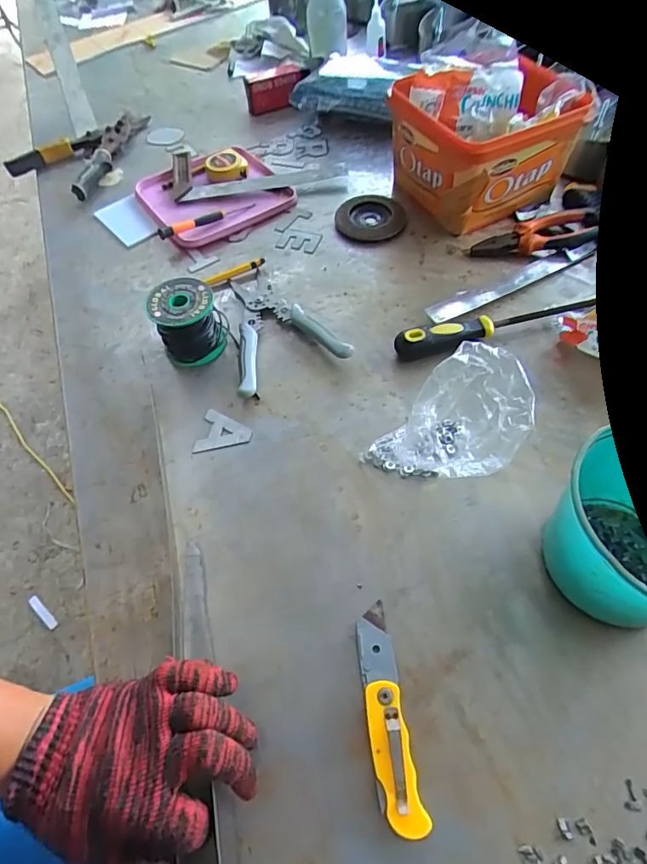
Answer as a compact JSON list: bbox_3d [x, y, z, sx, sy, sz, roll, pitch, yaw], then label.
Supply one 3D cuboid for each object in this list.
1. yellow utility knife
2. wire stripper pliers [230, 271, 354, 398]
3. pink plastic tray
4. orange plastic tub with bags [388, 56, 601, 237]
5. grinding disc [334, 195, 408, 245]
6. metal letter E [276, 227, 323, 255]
[{"bbox_3d":[0.044,0.200,0.352,0.029,0.016,0.142,-9,57,-2],"label":"yellow utility knife"},{"bbox_3d":[-0.065,-0.126,0.565,0.124,0.027,0.177,-23,58,-11],"label":"wire stripper pliers"},{"bbox_3d":[-0.155,-0.343,0.713,0.196,0.028,0.183,-29,60,-15],"label":"pink plastic tray"},{"bbox_3d":[0.199,-0.380,0.647,0.188,0.138,0.184,-16,57,-7],"label":"orange plastic tub with bags"},{"bbox_3d":[0.065,-0.294,0.674,0.096,0.010,0.098,-5,57,0],"label":"grinding disc"},{"bbox_3d":[-0.033,-0.257,0.662,0.056,0.005,0.043,15,59,13],"label":"metal letter E"}]

